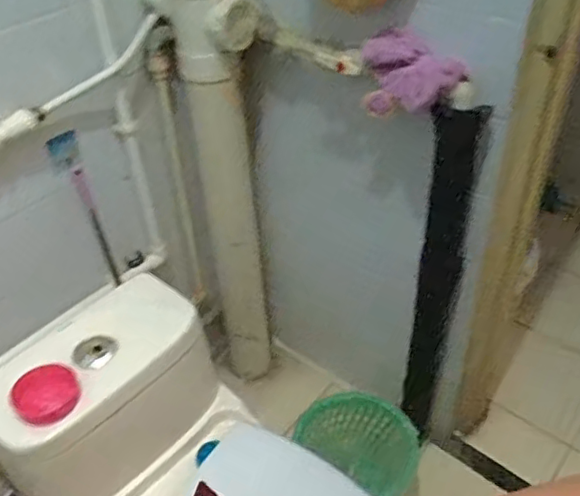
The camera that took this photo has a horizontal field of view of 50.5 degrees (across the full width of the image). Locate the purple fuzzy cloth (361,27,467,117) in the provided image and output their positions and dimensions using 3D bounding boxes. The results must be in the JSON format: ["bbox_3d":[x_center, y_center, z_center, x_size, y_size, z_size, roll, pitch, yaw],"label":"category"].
[{"bbox_3d":[0.184,-0.265,0.945,0.165,0.136,0.037,16,44,22],"label":"purple fuzzy cloth"}]

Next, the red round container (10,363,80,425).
[{"bbox_3d":[-0.358,0.213,0.902,0.088,0.021,0.092,-2,40,2],"label":"red round container"}]

